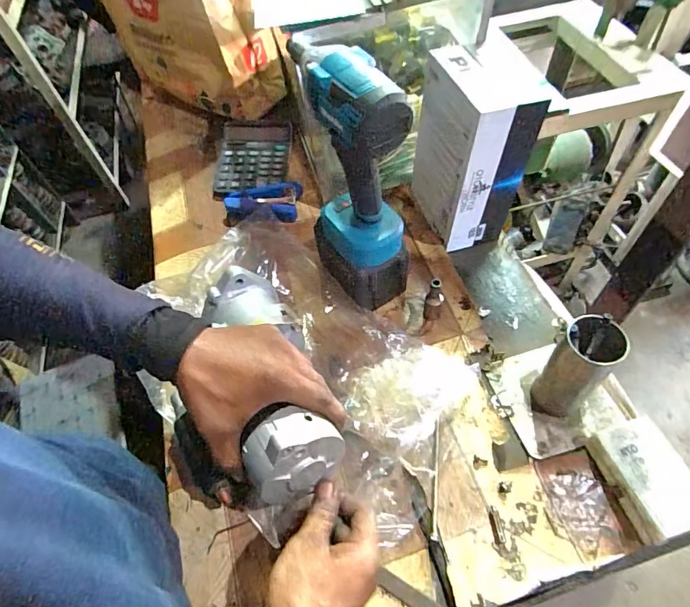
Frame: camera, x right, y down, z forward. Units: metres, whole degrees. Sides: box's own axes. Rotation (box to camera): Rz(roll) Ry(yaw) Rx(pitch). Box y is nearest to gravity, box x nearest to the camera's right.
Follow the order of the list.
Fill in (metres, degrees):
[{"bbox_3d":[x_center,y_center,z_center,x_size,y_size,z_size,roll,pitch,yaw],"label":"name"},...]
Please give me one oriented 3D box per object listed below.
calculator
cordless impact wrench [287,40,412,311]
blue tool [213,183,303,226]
[{"bbox_3d":[-0.153,-0.246,0.720,0.120,0.027,0.146,-1,56,4],"label":"calculator"},{"bbox_3d":[0.012,-0.115,0.459,0.072,0.272,0.125,-32,59,-16],"label":"cordless impact wrench"},{"bbox_3d":[-0.139,-0.155,0.670,0.138,0.024,0.077,-5,56,2],"label":"blue tool"}]

